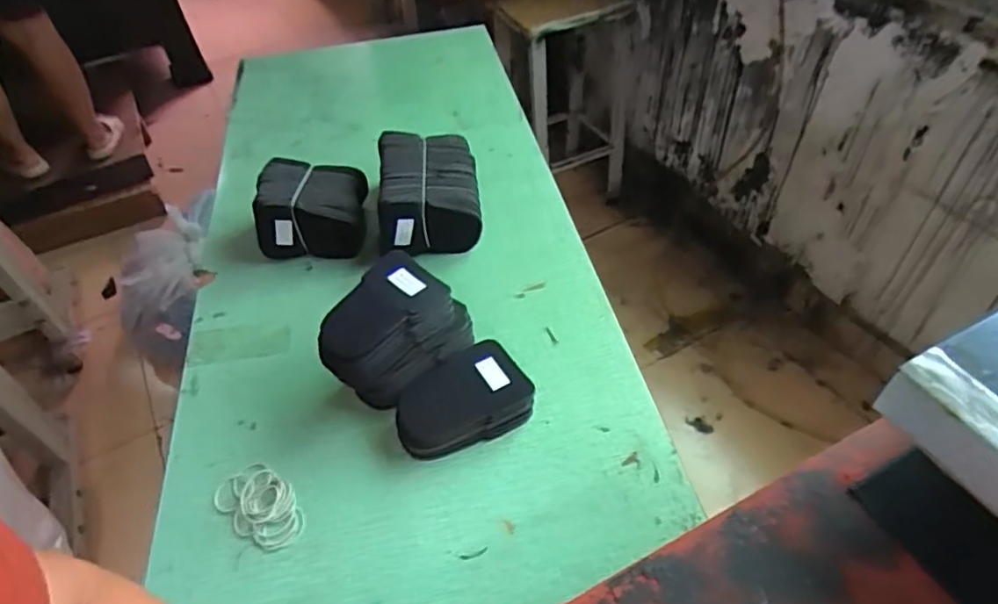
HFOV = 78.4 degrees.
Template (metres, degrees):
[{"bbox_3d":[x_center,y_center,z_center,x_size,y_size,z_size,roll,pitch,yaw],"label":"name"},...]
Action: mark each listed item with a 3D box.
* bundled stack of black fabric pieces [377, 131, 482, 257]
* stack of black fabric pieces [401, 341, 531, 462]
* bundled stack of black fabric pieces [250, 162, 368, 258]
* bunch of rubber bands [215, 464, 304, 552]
[{"bbox_3d":[-0.098,-0.155,0.876,0.138,0.096,0.197,-6,48,-1],"label":"bundled stack of black fabric pieces"},{"bbox_3d":[-0.041,0.110,0.663,0.140,0.047,0.090,-23,50,-15],"label":"stack of black fabric pieces"},{"bbox_3d":[-0.256,-0.135,0.865,0.147,0.096,0.123,-5,48,1],"label":"bundled stack of black fabric pieces"},{"bbox_3d":[-0.238,0.205,0.613,0.101,0.008,0.060,32,58,29],"label":"bunch of rubber bands"}]

